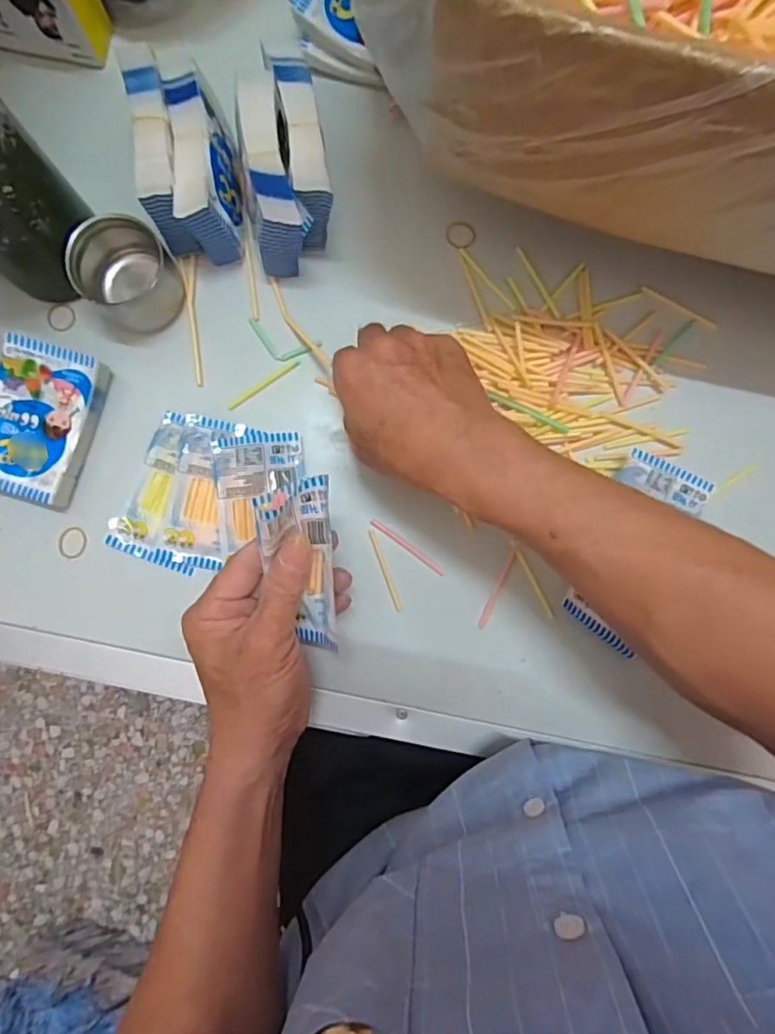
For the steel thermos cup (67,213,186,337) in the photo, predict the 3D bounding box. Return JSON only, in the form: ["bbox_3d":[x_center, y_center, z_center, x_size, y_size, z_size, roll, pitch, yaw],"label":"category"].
[{"bbox_3d":[-0.176,-0.164,0.395,0.060,0.056,0.060,0,86,-1],"label":"steel thermos cup"}]

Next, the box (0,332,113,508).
[{"bbox_3d":[-0.243,-0.066,0.398,0.071,0.018,0.104,17,86,1],"label":"box"}]

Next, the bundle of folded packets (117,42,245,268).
[{"bbox_3d":[-0.131,-0.236,0.391,0.057,0.073,0.114,-8,86,-1],"label":"bundle of folded packets"}]

